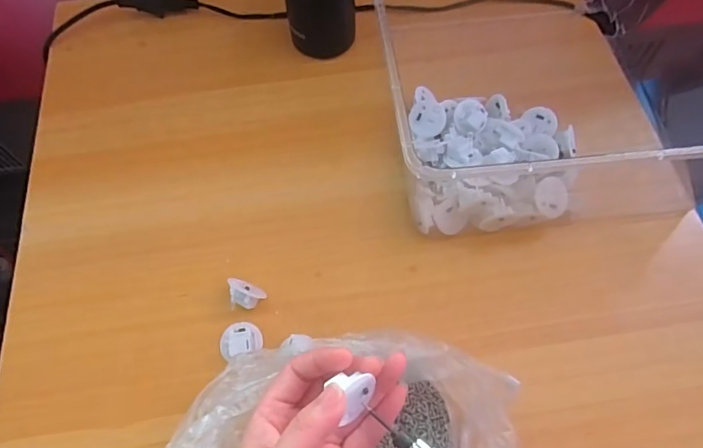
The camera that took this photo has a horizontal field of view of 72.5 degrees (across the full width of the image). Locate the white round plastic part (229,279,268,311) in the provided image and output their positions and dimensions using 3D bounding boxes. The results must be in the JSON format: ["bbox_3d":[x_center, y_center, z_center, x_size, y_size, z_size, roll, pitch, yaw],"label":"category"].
[{"bbox_3d":[-0.086,0.059,0.386,0.029,0.025,0.020,17,62,10],"label":"white round plastic part"}]

